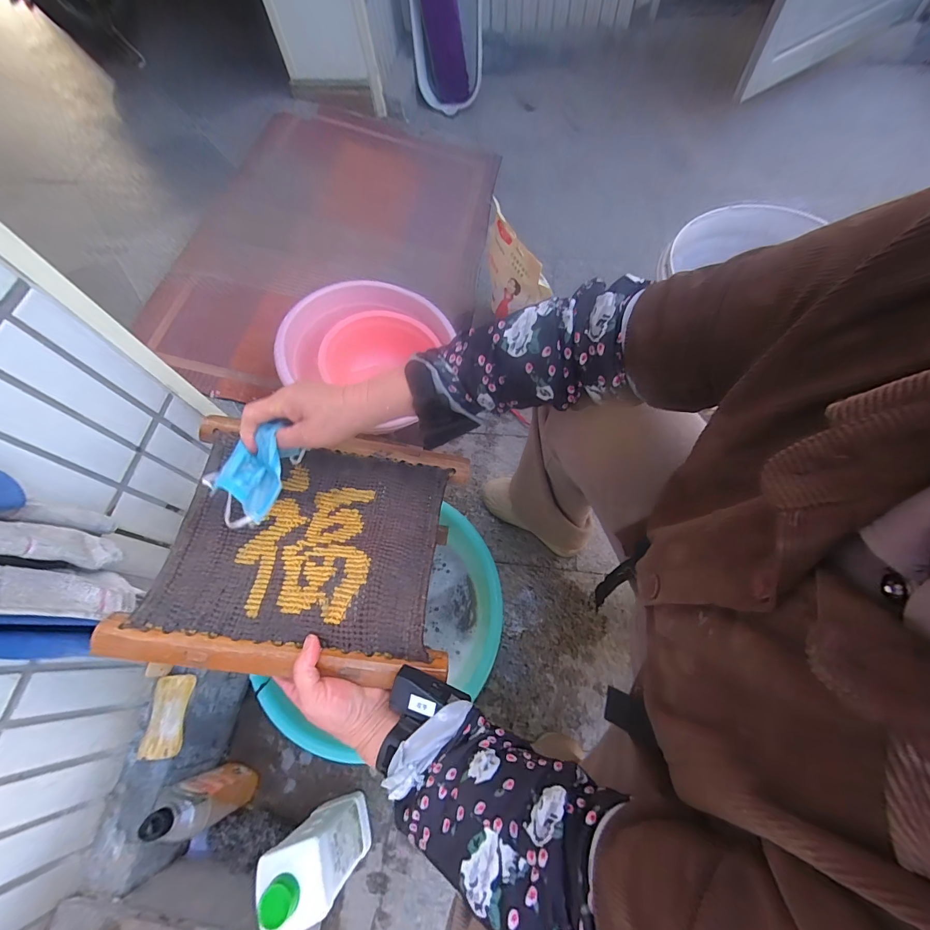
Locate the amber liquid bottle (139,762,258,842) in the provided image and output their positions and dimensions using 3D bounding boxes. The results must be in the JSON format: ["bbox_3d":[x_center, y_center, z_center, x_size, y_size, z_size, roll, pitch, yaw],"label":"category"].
[{"bbox_3d":[-0.400,0.505,0.592,0.065,0.198,0.076,-26,65,-10],"label":"amber liquid bottle"}]

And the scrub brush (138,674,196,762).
[{"bbox_3d":[-0.458,0.387,0.612,0.052,0.024,0.112,-13,51,-4],"label":"scrub brush"}]

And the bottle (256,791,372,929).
[{"bbox_3d":[-0.203,0.540,0.537,0.088,0.208,0.084,-10,62,-2],"label":"bottle"}]

